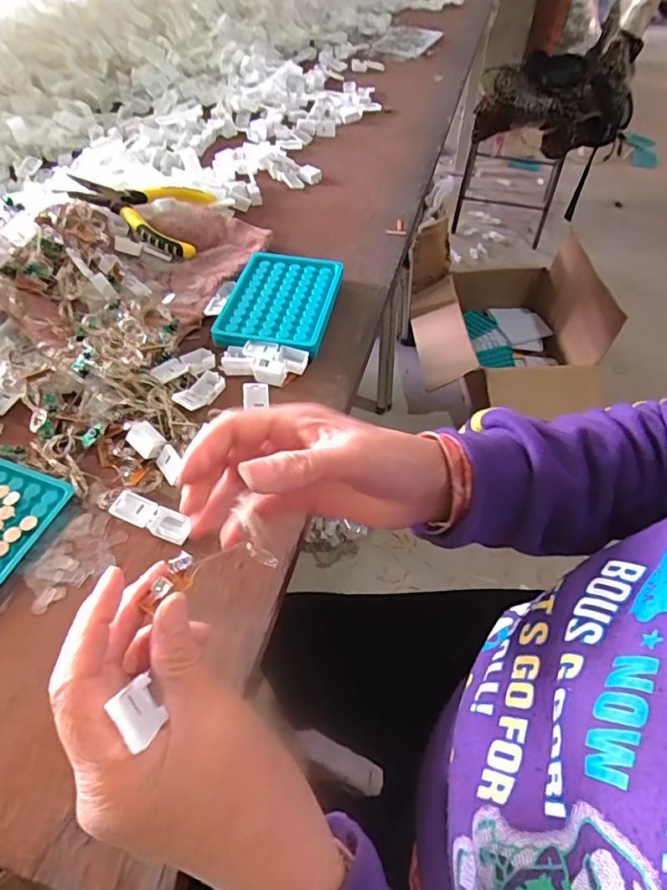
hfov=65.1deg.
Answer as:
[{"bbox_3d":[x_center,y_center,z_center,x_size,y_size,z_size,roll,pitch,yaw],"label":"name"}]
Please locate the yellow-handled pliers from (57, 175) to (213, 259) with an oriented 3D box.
[{"bbox_3d":[-0.209,-0.253,0.555,0.145,0.016,0.093,13,63,-6],"label":"yellow-handled pliers"}]

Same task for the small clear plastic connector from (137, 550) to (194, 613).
[{"bbox_3d":[-0.068,0.059,0.219,0.009,0.012,0.027,27,56,19],"label":"small clear plastic connector"}]

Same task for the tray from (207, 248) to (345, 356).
[{"bbox_3d":[-0.050,-0.137,0.502,0.098,0.018,0.132,9,54,7],"label":"tray"}]

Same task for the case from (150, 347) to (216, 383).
[{"bbox_3d":[-0.128,-0.068,0.448,0.054,0.010,0.020,-30,59,-20],"label":"case"}]

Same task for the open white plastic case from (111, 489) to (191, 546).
[{"bbox_3d":[-0.127,0.050,0.365,0.057,0.011,0.020,18,56,13],"label":"open white plastic case"}]

